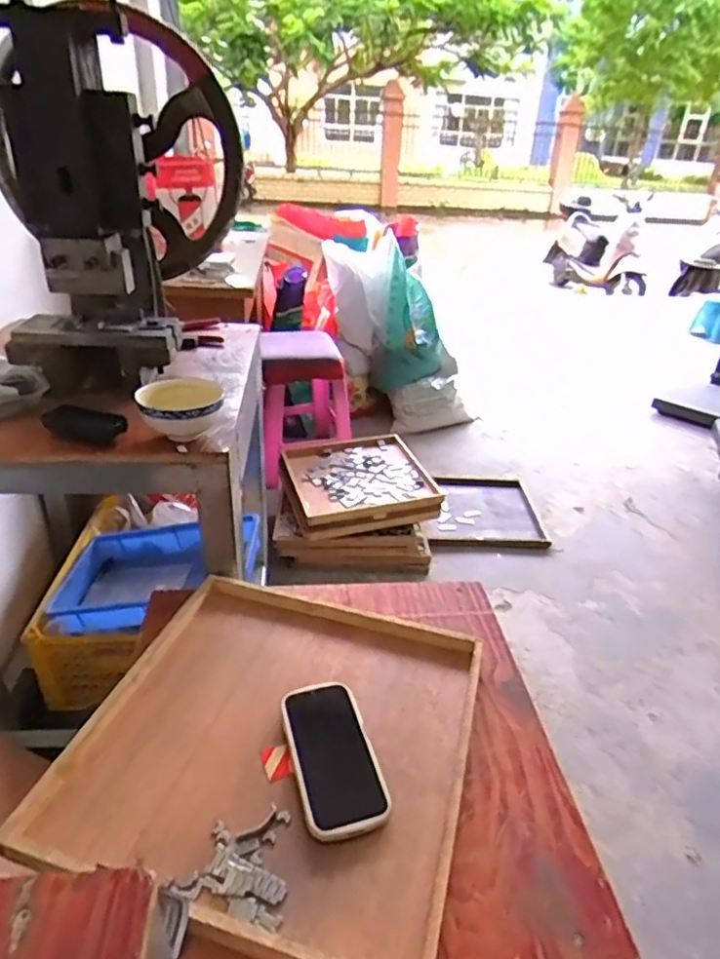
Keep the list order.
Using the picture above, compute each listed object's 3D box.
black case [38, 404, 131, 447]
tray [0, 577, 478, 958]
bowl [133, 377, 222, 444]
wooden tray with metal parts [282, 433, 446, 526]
[{"bbox_3d":[-0.368,-0.072,0.793,0.115,0.029,0.046,11,32,12],"label":"black case"},{"bbox_3d":[-0.086,0.280,0.663,0.393,0.030,0.399,11,32,12],"label":"tray"},{"bbox_3d":[-0.236,-0.090,0.784,0.110,0.057,0.089,-5,32,-15],"label":"bowl"},{"bbox_3d":[0.003,-0.022,1.808,0.431,0.047,0.437,-6,32,-17],"label":"wooden tray with metal parts"}]

